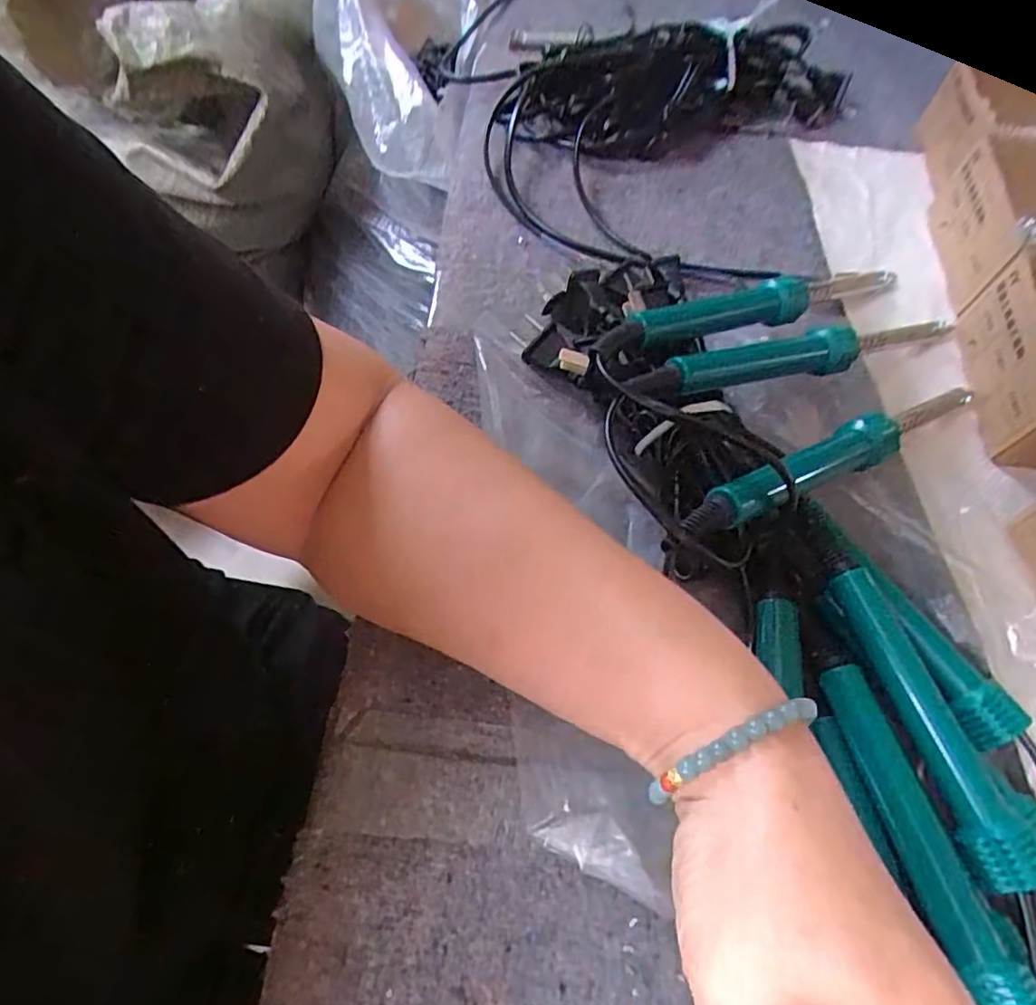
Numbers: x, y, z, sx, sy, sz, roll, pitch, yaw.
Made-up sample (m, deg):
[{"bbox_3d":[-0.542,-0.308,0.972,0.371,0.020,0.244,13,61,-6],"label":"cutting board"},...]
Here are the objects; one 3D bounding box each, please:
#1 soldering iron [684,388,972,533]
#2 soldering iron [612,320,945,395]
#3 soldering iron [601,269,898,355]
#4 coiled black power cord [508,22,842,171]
[{"bbox_3d":[0.150,-0.023,0.291,0.223,0.021,0.018,-20,63,-32],"label":"soldering iron"},{"bbox_3d":[0.150,-0.075,0.320,0.230,0.020,0.017,-15,63,-27],"label":"soldering iron"},{"bbox_3d":[0.134,-0.103,0.335,0.222,0.021,0.019,-19,64,-29],"label":"soldering iron"},{"bbox_3d":[0.112,-0.271,0.425,0.246,0.056,0.055,-7,62,-7],"label":"coiled black power cord"}]

